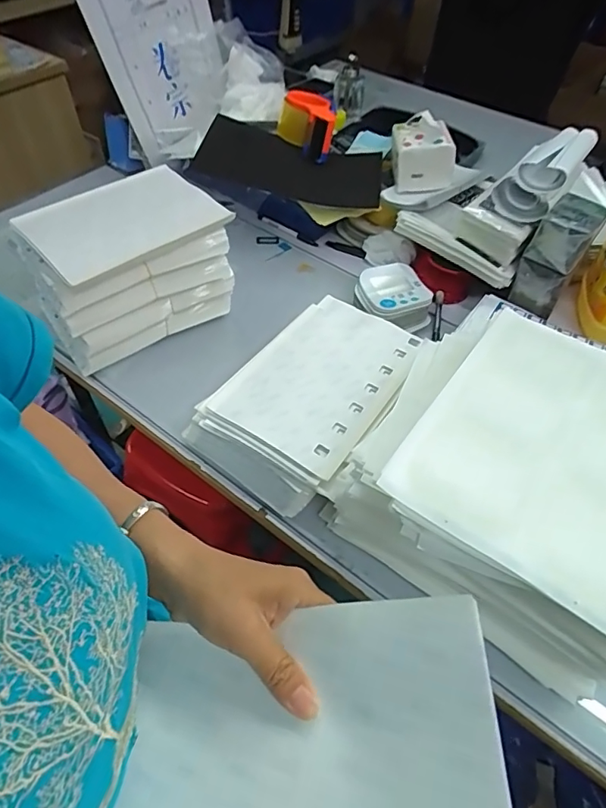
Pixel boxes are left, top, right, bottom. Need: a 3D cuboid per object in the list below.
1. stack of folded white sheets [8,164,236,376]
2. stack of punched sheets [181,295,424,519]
[{"bbox_3d":[-0.230,-0.186,0.683,0.226,0.148,0.154,-30,59,-23],"label":"stack of folded white sheets"},{"bbox_3d":[0.015,-0.016,0.628,0.184,0.053,0.280,32,57,21],"label":"stack of punched sheets"}]

